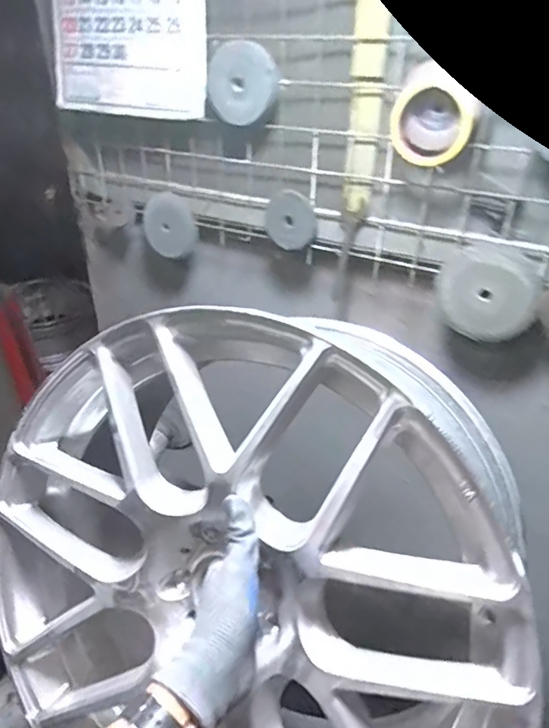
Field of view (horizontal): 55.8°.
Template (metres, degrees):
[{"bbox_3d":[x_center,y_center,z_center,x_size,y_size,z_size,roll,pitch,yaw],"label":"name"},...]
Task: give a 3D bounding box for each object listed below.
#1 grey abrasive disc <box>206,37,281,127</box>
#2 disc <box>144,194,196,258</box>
[{"bbox_3d":[-0.049,-0.388,0.713,0.105,0.108,0.015,48,39,4],"label":"grey abrasive disc"},{"bbox_3d":[-0.185,-0.242,0.902,0.101,0.102,0.017,38,28,8],"label":"disc"}]

